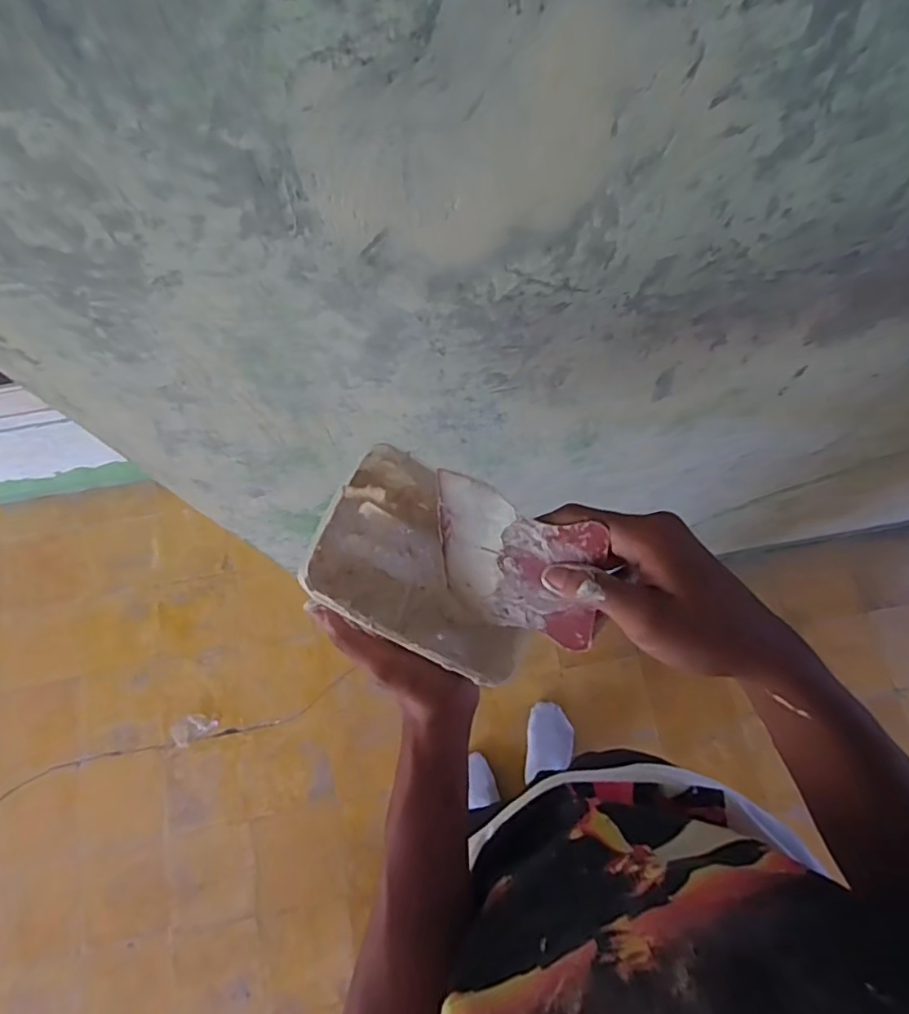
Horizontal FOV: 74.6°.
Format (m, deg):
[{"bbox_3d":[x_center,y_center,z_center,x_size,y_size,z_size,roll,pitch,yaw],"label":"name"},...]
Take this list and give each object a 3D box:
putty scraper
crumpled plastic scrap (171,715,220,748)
[{"bbox_3d":[0.039,0.034,0.373,0.103,0.107,0.008,13,36,21],"label":"putty scraper"},{"bbox_3d":[-0.649,0.546,1.480,0.100,0.021,0.065,-34,75,-9],"label":"crumpled plastic scrap"}]

